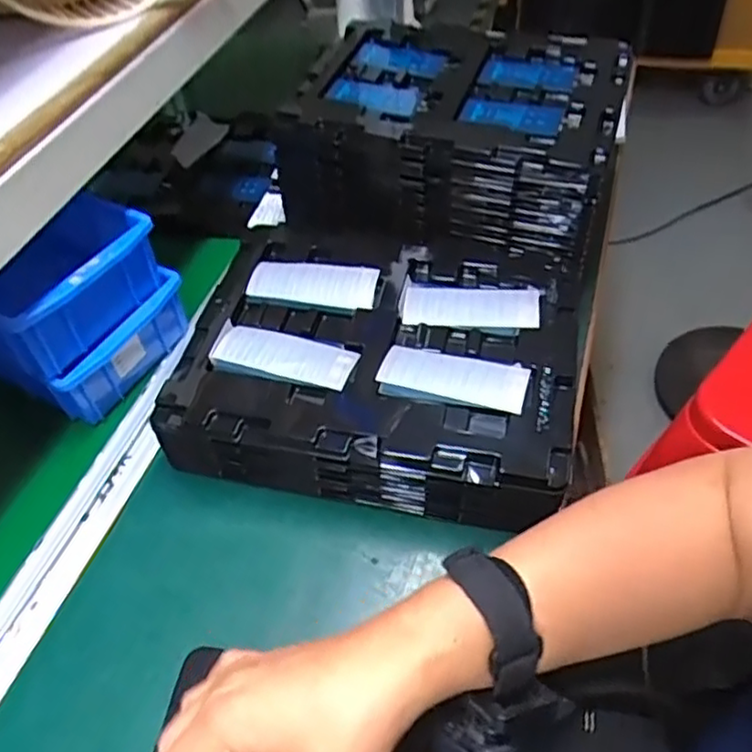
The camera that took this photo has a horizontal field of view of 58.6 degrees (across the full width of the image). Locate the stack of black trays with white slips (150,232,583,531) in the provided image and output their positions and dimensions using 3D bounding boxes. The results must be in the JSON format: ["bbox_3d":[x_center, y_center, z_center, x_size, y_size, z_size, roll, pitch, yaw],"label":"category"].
[{"bbox_3d":[0.006,-0.009,0.509,0.276,0.072,0.207,7,51,11],"label":"stack of black trays with white slips"}]

